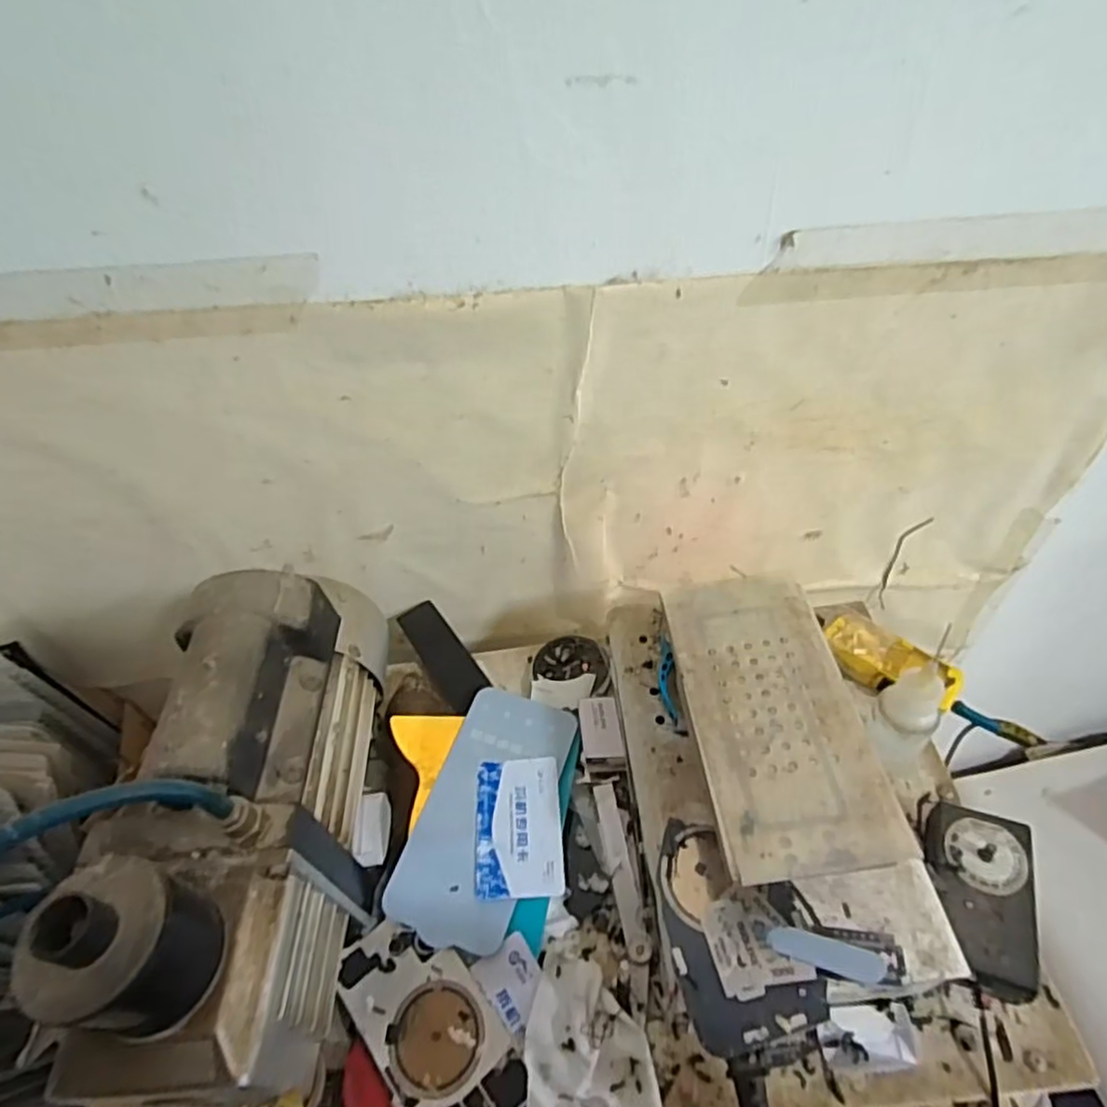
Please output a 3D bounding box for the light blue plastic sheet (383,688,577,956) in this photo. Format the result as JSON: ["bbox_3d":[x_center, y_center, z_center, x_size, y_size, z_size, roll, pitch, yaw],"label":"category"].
[{"bbox_3d":[-0.045,0.168,0.448,0.078,0.007,0.160,14,53,13],"label":"light blue plastic sheet"}]

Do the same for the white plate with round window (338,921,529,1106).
[{"bbox_3d":[-0.070,0.267,0.383,0.066,0.009,0.123,-37,54,-25],"label":"white plate with round window"}]

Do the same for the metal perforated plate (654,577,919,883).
[{"bbox_3d":[0.112,0.077,0.353,0.082,0.006,0.165,-8,47,0],"label":"metal perforated plate"}]

